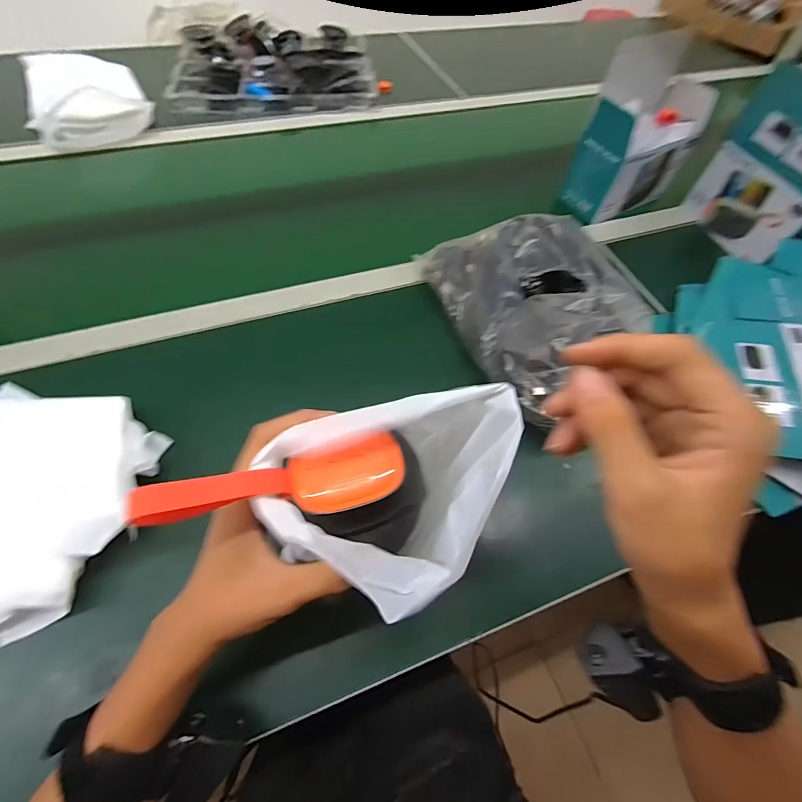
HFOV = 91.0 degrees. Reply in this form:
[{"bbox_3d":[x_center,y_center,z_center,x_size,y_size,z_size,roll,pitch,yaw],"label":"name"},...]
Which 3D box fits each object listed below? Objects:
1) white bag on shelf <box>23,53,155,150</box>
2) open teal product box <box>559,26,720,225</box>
[{"bbox_3d":[-0.559,-0.543,0.689,0.184,0.063,0.294,-28,64,-19],"label":"white bag on shelf"},{"bbox_3d":[0.357,-0.392,0.582,0.174,0.191,0.086,-23,63,-17],"label":"open teal product box"}]

